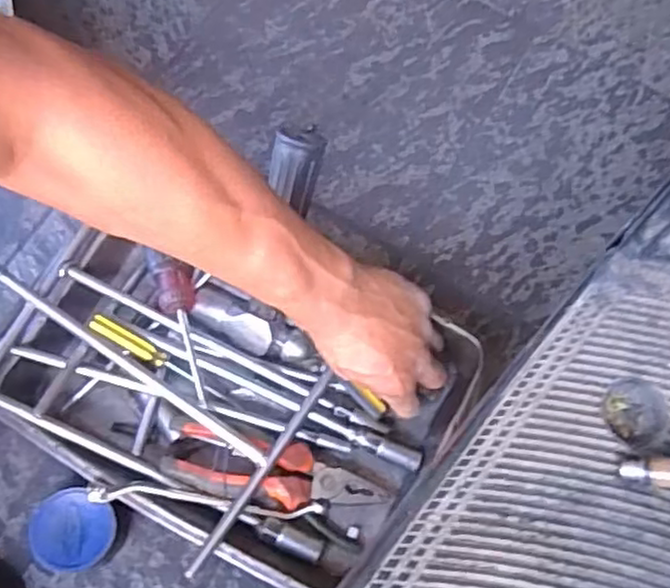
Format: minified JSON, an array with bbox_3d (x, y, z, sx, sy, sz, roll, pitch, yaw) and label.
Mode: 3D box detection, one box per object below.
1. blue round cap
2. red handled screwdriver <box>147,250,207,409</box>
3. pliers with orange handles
[{"bbox_3d":[-0.193,0.175,0.516,0.059,0.016,0.056,-18,76,-11],"label":"blue round cap"},{"bbox_3d":[-0.125,0.028,0.576,0.030,0.025,0.129,-13,89,-7],"label":"red handled screwdriver"},{"bbox_3d":[-0.045,0.141,0.545,0.167,0.021,0.050,10,72,1],"label":"pliers with orange handles"}]

